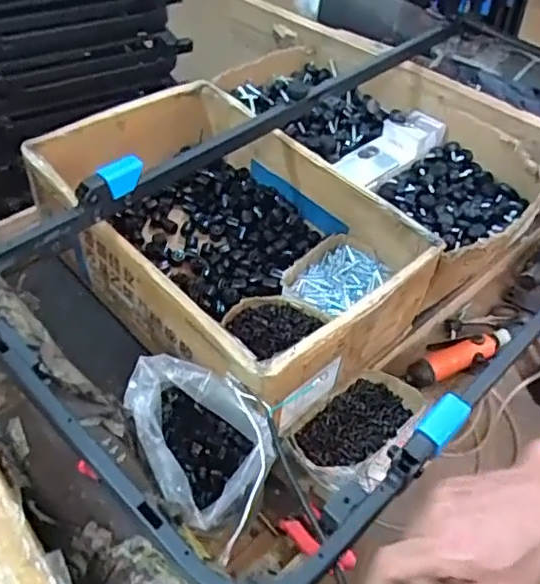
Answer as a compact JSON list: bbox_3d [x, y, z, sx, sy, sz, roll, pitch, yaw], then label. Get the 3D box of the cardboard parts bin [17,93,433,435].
[{"bbox_3d":[-0.072,-0.088,0.911,0.356,0.178,0.553,-32,59,-29],"label":"cardboard parts bin"}]

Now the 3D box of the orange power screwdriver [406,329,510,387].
[{"bbox_3d":[0.285,0.094,0.931,0.188,0.038,0.045,-17,53,-19],"label":"orange power screwdriver"}]

